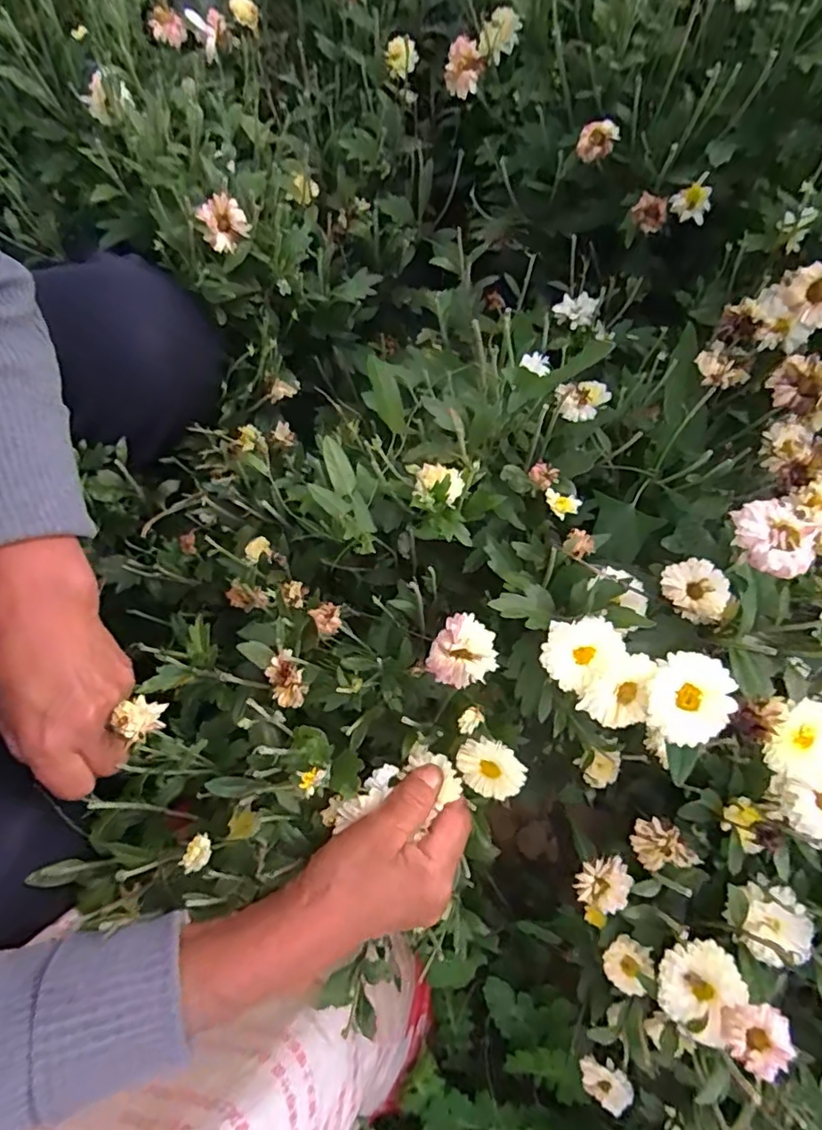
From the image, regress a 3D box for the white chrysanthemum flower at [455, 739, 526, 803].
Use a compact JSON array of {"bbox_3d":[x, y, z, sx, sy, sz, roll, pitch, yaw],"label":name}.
[{"bbox_3d":[0.048,0.114,0.335,0.038,0.017,0.036,9,112,23],"label":"white chrysanthemum flower"}]

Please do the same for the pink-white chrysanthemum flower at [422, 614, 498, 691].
[{"bbox_3d":[0.029,0.047,0.313,0.035,0.014,0.038,22,77,7],"label":"pink-white chrysanthemum flower"}]

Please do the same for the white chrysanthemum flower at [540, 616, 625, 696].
[{"bbox_3d":[0.091,0.047,0.306,0.041,0.014,0.036,-7,75,0],"label":"white chrysanthemum flower"}]

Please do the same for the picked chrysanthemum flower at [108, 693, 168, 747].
[{"bbox_3d":[-0.148,0.083,0.319,0.021,0.013,0.023,42,80,11],"label":"picked chrysanthemum flower"}]

